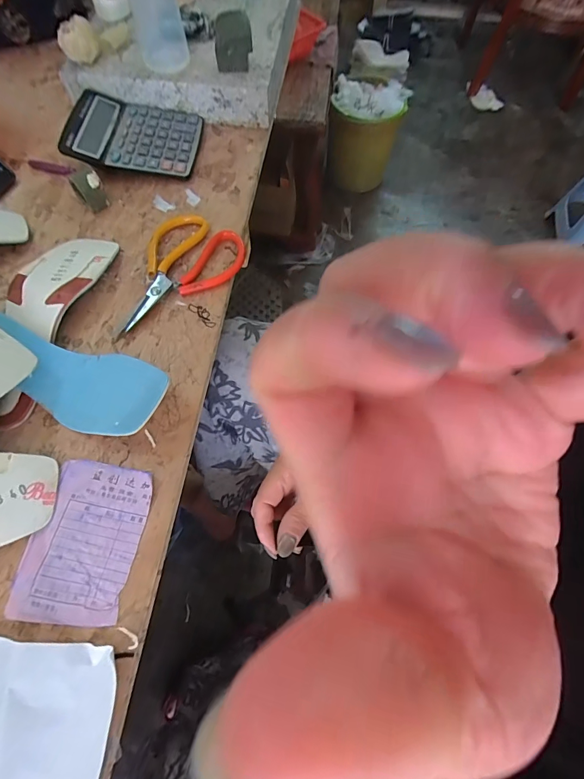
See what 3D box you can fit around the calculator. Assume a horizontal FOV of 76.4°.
[{"bbox_3d":[-0.220,-0.358,0.525,0.169,0.036,0.134,4,66,-1],"label":"calculator"}]

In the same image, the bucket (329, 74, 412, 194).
[{"bbox_3d":[0.261,-0.924,1.391,0.258,0.315,0.226,13,66,3],"label":"bucket"}]

